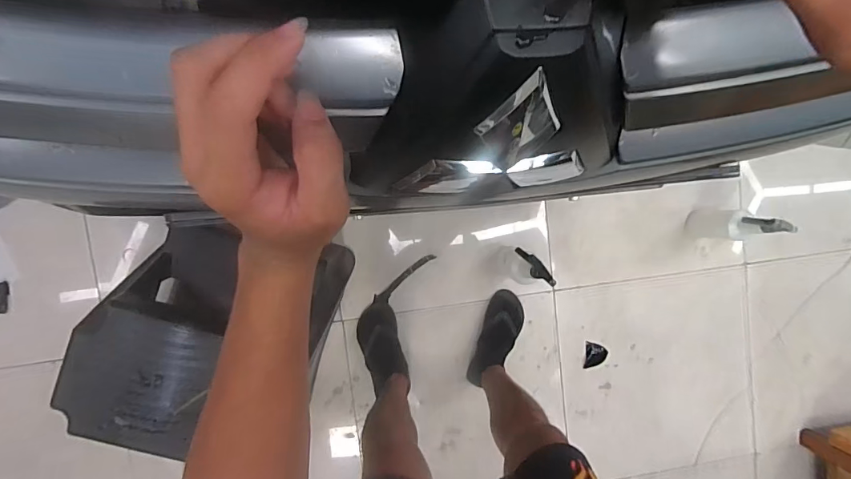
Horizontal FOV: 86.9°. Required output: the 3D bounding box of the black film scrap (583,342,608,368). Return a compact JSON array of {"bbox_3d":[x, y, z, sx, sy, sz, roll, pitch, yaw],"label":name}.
[{"bbox_3d":[0.501,0.340,1.322,0.071,0.005,0.074,3,88,-12],"label":"black film scrap"}]

